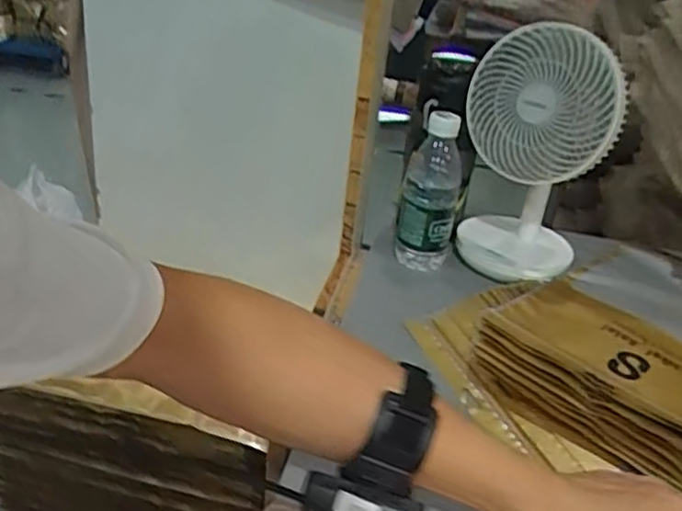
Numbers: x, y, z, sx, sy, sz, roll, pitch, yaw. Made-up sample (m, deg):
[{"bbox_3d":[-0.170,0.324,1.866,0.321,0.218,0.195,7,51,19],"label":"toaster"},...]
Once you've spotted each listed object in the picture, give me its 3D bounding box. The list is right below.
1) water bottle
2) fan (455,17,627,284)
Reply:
[{"bbox_3d":[0.098,-0.067,0.758,0.063,0.180,0.057,10,29,6],"label":"water bottle"},{"bbox_3d":[0.205,-0.104,0.734,0.137,0.240,0.151,3,29,-5],"label":"fan"}]

